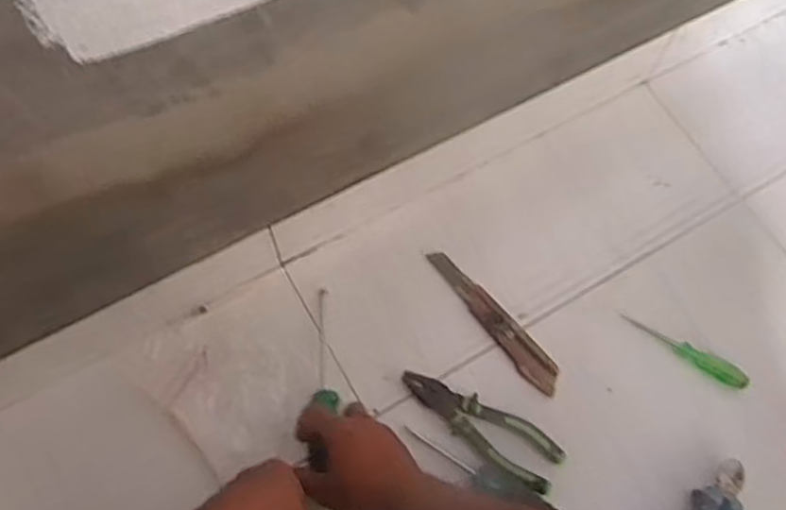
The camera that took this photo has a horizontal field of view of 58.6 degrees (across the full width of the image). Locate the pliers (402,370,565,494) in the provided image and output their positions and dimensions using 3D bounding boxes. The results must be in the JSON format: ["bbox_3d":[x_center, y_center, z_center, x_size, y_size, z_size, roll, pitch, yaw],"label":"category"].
[{"bbox_3d":[0.085,0.172,0.702,0.171,0.022,0.054,30,70,9],"label":"pliers"}]

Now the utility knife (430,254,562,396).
[{"bbox_3d":[0.108,0.068,0.749,0.034,0.010,0.188,-36,74,-15],"label":"utility knife"}]

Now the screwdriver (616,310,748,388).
[{"bbox_3d":[0.310,0.098,0.746,0.140,0.013,0.020,34,71,10],"label":"screwdriver"}]

